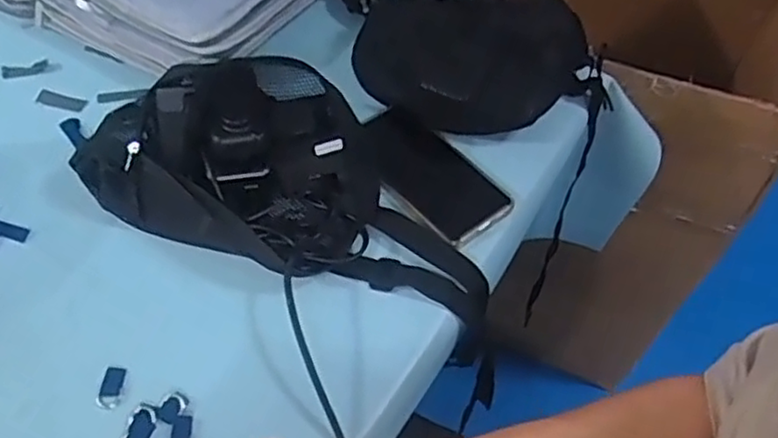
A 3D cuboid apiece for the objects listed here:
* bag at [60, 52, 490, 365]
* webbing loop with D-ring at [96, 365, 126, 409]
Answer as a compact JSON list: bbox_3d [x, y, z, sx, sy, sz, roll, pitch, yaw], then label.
[{"bbox_3d":[-0.074,-0.044,0.575,0.356,0.097,0.176,22,55,14],"label":"bag"},{"bbox_3d":[-0.202,0.120,0.501,0.016,0.006,0.032,1,52,-1],"label":"webbing loop with D-ring"}]

